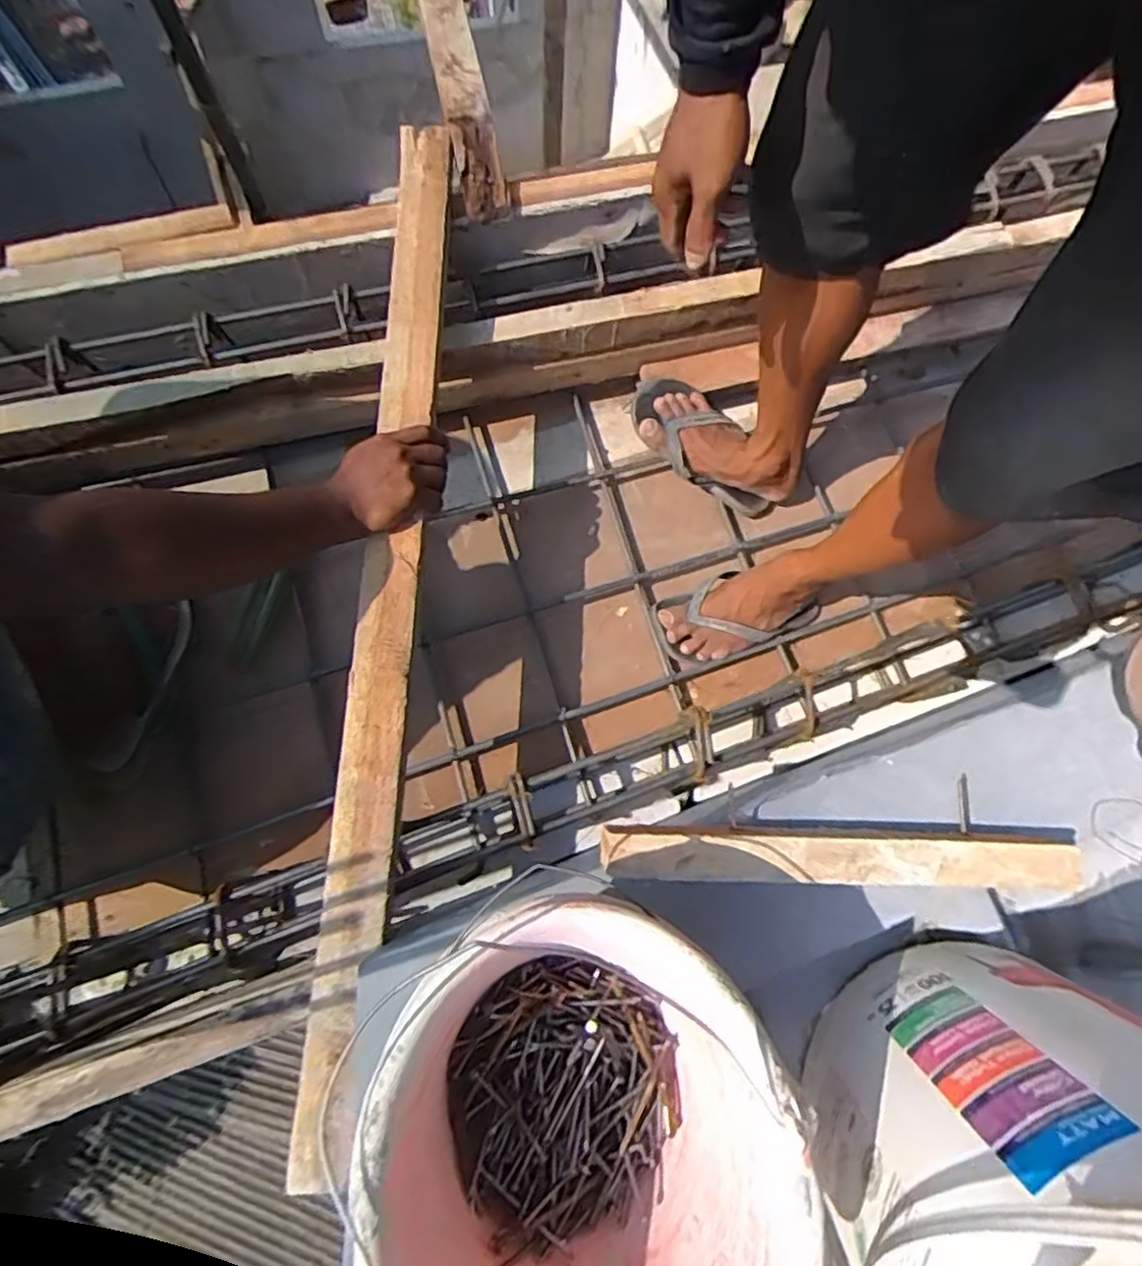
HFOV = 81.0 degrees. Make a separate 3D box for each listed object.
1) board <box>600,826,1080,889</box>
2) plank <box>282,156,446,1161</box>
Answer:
[{"bbox_3d":[0.203,0.168,0.502,0.355,0.018,0.038,2,73,-2],"label":"board"},{"bbox_3d":[-0.192,-0.088,0.700,0.057,0.031,1.102,2,73,-2],"label":"plank"}]

